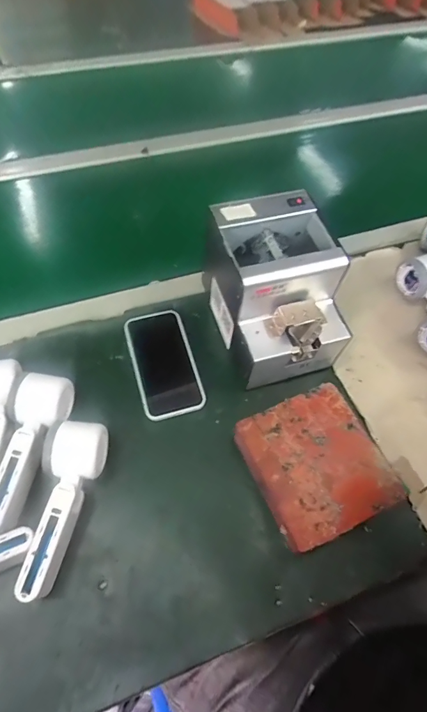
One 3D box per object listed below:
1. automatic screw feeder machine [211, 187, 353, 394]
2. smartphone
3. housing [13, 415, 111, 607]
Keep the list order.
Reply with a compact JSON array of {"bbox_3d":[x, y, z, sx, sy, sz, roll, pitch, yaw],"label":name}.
[{"bbox_3d":[0.074,-0.076,0.486,0.124,0.151,0.171,-16,62,-12],"label":"automatic screw feeder machine"},{"bbox_3d":[-0.063,0.008,0.505,0.074,0.009,0.147,-14,62,-11],"label":"smartphone"},{"bbox_3d":[-0.156,0.146,0.399,0.063,0.053,0.169,10,60,3],"label":"housing"}]

